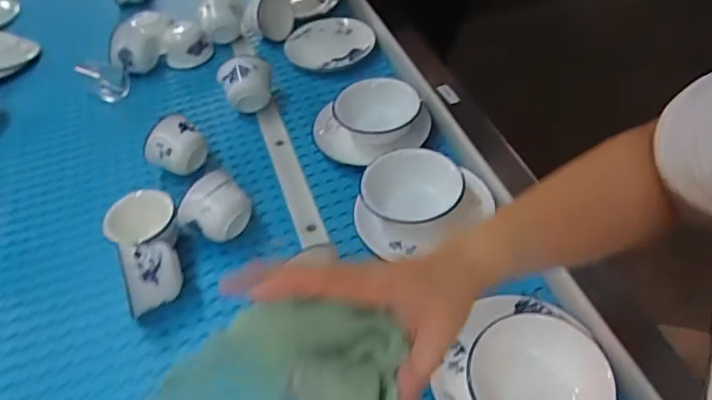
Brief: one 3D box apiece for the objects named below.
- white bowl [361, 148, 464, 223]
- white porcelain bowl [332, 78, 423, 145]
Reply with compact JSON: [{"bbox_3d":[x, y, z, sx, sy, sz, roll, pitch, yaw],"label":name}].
[{"bbox_3d":[0.060,-0.006,0.596,0.102,0.049,0.096,-1,51,2],"label":"white bowl"},{"bbox_3d":[0.028,-0.110,0.697,0.103,0.043,0.104,-3,48,4],"label":"white porcelain bowl"}]

